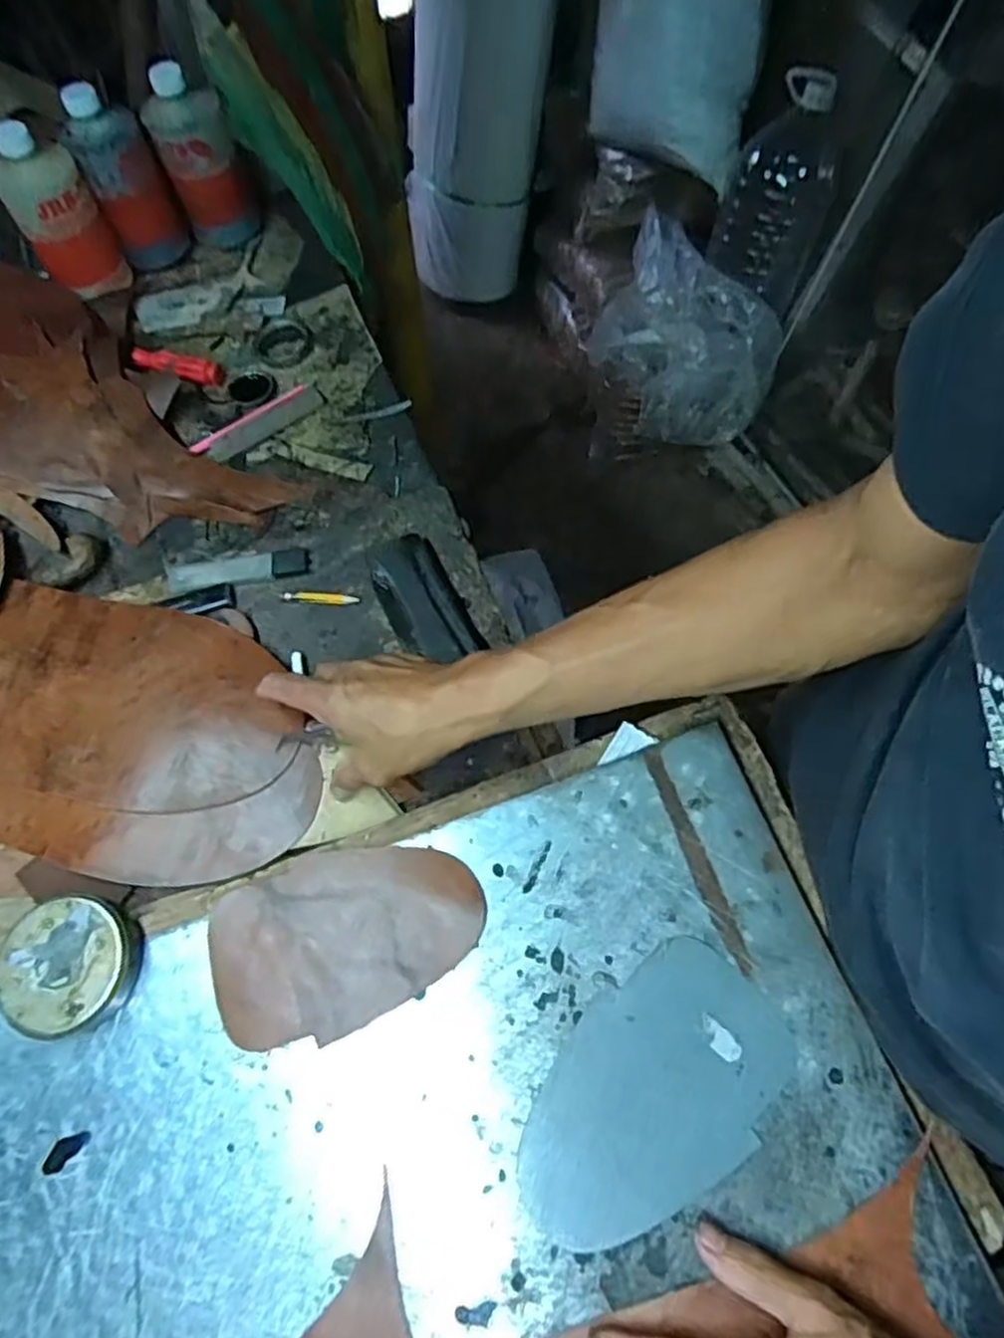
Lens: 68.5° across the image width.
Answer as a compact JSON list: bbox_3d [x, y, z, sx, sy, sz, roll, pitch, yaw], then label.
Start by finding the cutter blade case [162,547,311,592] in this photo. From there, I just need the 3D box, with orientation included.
[{"bbox_3d":[-0.213,-0.082,0.589,0.115,0.009,0.028,-5,63,-1],"label":"cutter blade case"}]

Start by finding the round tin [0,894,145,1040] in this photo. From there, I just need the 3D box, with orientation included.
[{"bbox_3d":[-0.260,0.179,0.444,0.074,0.030,0.075,-1,63,1],"label":"round tin"}]

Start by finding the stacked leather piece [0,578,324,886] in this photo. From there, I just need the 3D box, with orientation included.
[{"bbox_3d":[-0.276,0.044,0.529,0.305,0.025,0.189,14,64,8],"label":"stacked leather piece"}]

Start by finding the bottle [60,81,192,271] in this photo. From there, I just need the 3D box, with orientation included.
[{"bbox_3d":[-0.365,-0.471,0.721,0.055,0.149,0.065,9,63,6],"label":"bottle"}]

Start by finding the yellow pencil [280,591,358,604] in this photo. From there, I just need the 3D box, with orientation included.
[{"bbox_3d":[-0.143,-0.055,0.576,0.061,0.006,0.009,4,63,3],"label":"yellow pencil"}]

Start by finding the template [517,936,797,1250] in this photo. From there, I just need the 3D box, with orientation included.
[{"bbox_3d":[0.080,0.233,0.404,0.164,0.004,0.099,-39,70,-9],"label":"template"}]

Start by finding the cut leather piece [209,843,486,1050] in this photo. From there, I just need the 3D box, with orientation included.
[{"bbox_3d":[-0.095,0.160,0.448,0.163,0.006,0.101,-16,70,-1],"label":"cut leather piece"}]

